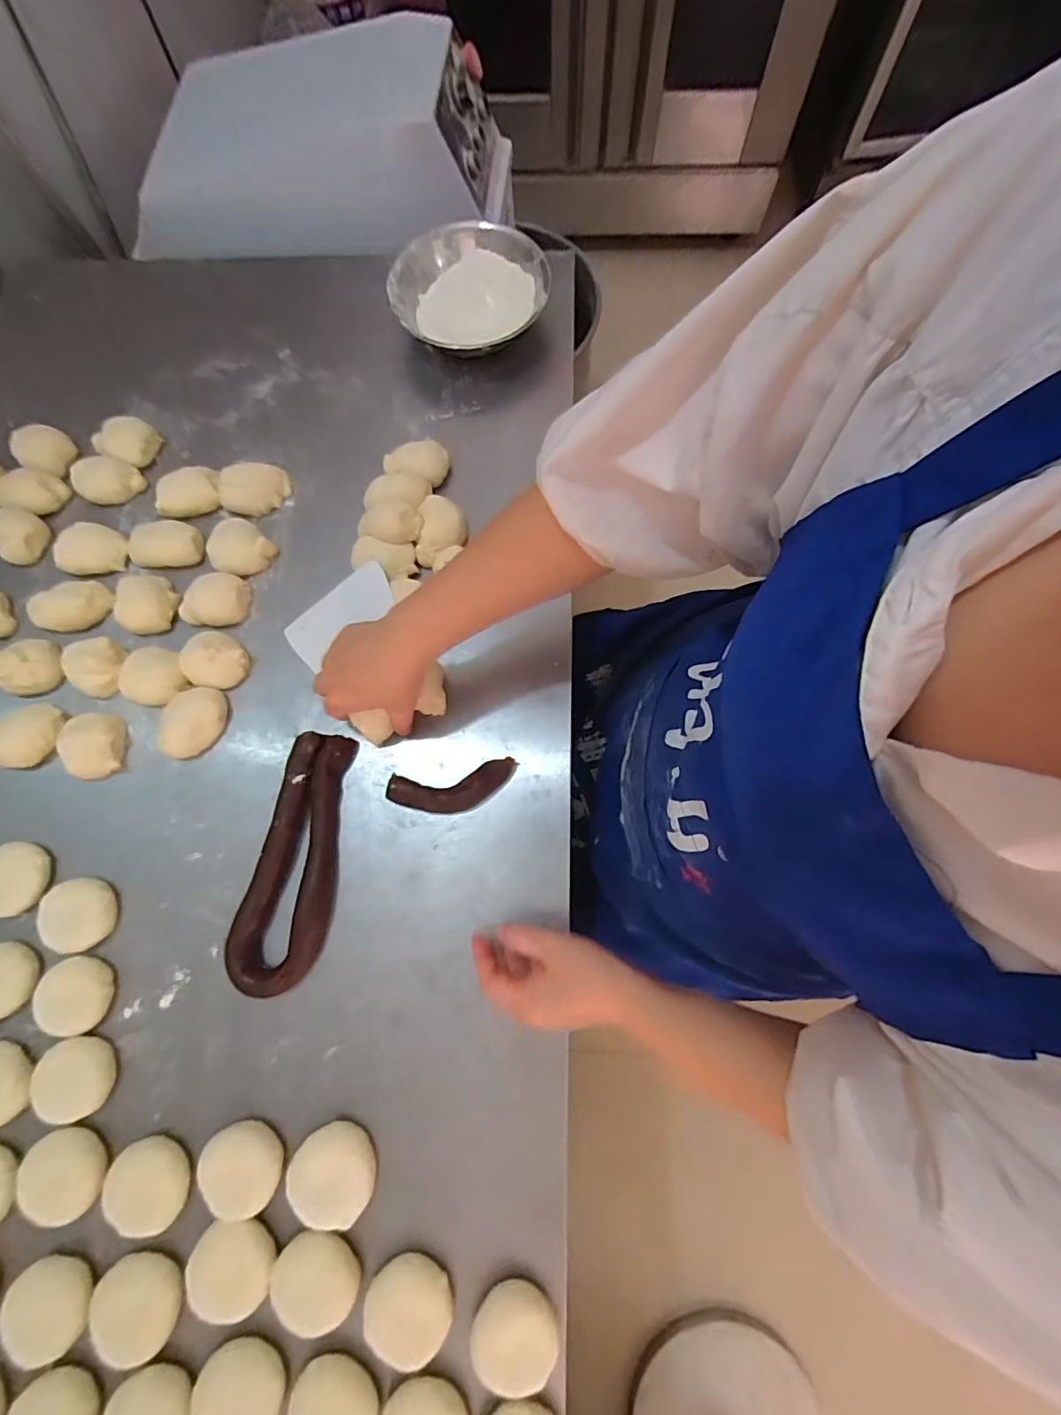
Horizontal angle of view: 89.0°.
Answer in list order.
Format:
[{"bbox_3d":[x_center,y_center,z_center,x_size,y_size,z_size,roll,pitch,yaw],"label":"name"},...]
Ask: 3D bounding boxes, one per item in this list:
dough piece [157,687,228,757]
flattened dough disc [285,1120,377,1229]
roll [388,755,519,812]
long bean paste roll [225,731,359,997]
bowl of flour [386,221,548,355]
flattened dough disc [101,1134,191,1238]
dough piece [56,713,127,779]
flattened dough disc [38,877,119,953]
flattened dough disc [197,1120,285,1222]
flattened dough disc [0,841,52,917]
[{"bbox_3d":[-0.351,0.014,0.560,0.057,0.027,0.077,33,79,10],"label":"dough piece"},{"bbox_3d":[-0.169,0.398,0.461,0.071,0.012,0.072,0,75,2],"label":"flattened dough disc"},{"bbox_3d":[-0.076,0.081,0.539,0.126,0.022,0.044,-10,75,-1],"label":"roll"},{"bbox_3d":[-0.223,0.147,0.528,0.076,0.023,0.241,12,76,5],"label":"long bean paste roll"},{"bbox_3d":[-0.071,-0.500,0.668,0.184,0.062,0.169,0,75,2],"label":"bowl of flour"},{"bbox_3d":[-0.330,0.411,0.464,0.067,0.012,0.068,0,75,2],"label":"flattened dough disc"},{"bbox_3d":[-0.449,0.038,0.556,0.059,0.030,0.066,-4,75,1],"label":"dough piece"},{"bbox_3d":[-0.434,0.198,0.518,0.061,0.016,0.065,-6,75,0],"label":"flattened dough disc"},{"bbox_3d":[-0.248,0.394,0.462,0.069,0.014,0.061,25,77,8],"label":"flattened dough disc"},{"bbox_3d":[-0.516,0.169,0.534,0.075,0.009,0.067,-8,75,0],"label":"flattened dough disc"}]

